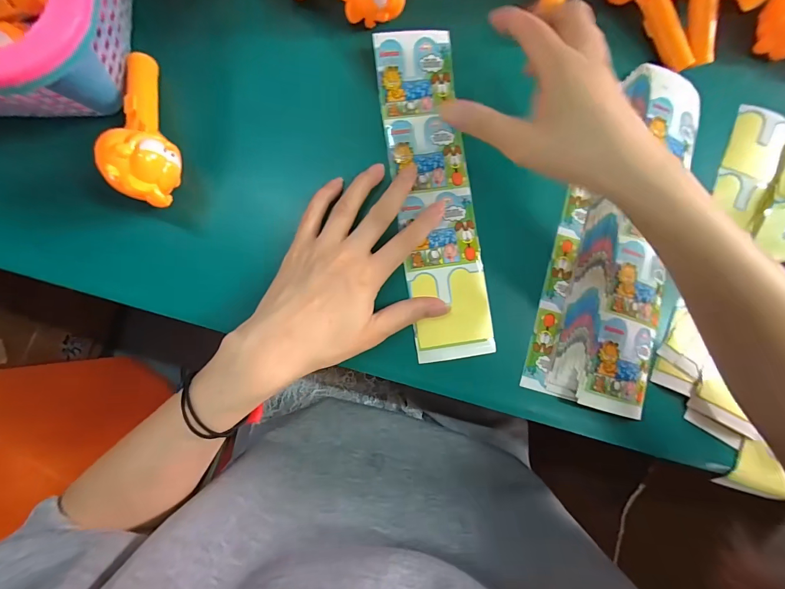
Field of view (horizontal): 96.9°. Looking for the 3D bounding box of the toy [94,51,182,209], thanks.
[{"bbox_3d":[-0.175,-0.120,0.249,0.038,0.045,0.118,-9,74,-1],"label":"toy"}]

